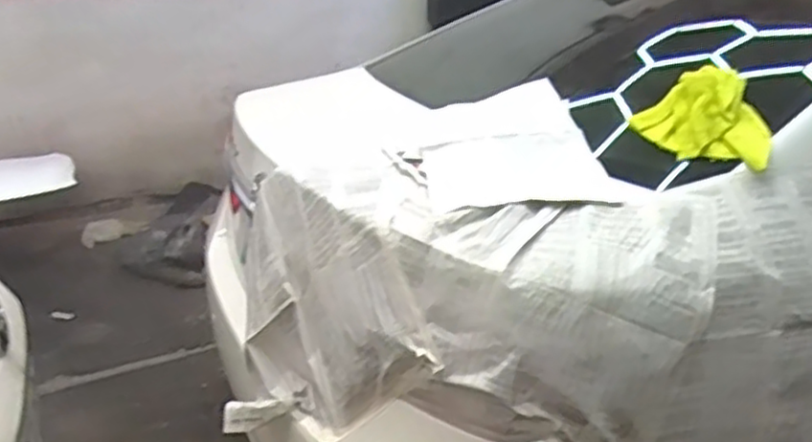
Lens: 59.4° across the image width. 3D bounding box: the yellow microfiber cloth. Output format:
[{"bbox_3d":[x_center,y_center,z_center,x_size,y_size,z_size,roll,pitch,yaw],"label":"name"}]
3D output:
[{"bbox_3d":[0.548,-0.170,1.269,0.191,0.035,0.243,-37,51,4],"label":"yellow microfiber cloth"}]

